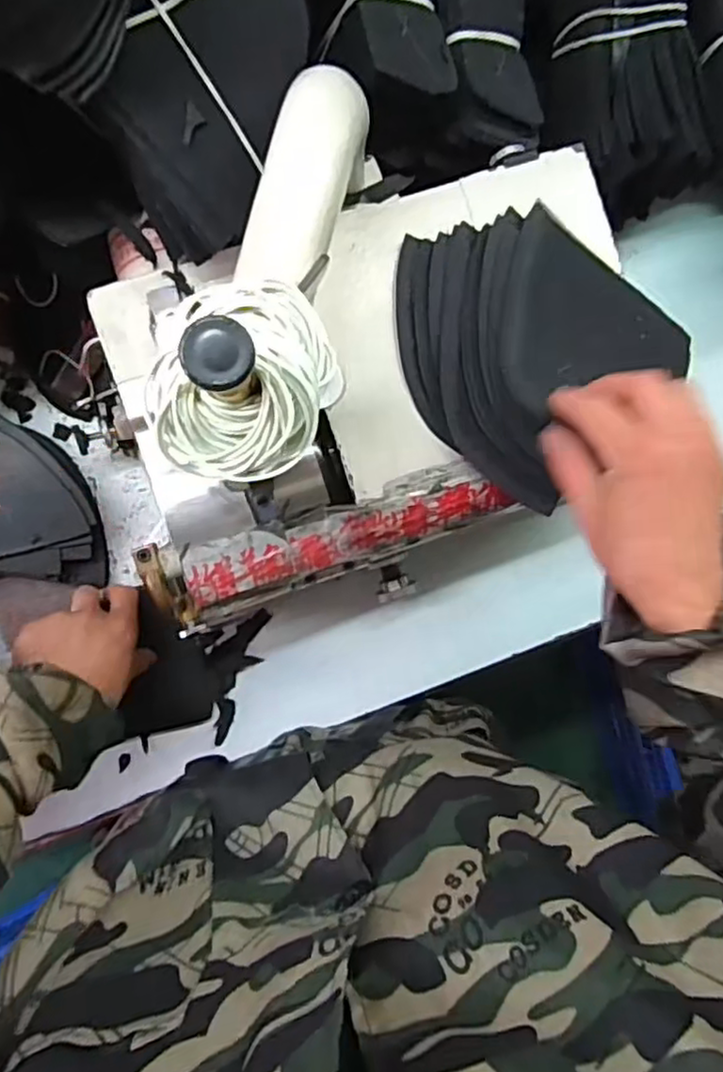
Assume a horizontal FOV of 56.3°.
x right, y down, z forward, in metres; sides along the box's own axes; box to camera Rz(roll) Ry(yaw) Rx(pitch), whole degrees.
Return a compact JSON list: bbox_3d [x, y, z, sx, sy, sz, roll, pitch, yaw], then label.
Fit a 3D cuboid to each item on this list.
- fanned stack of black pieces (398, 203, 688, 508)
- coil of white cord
[{"bbox_3d":[0.098,-0.122,0.419,0.167,0.045,0.148,40,90,-8],"label":"fanned stack of black pieces"},{"bbox_3d":[-0.044,-0.056,0.249,0.071,0.020,0.067,-26,96,-5],"label":"coil of white cord"}]

